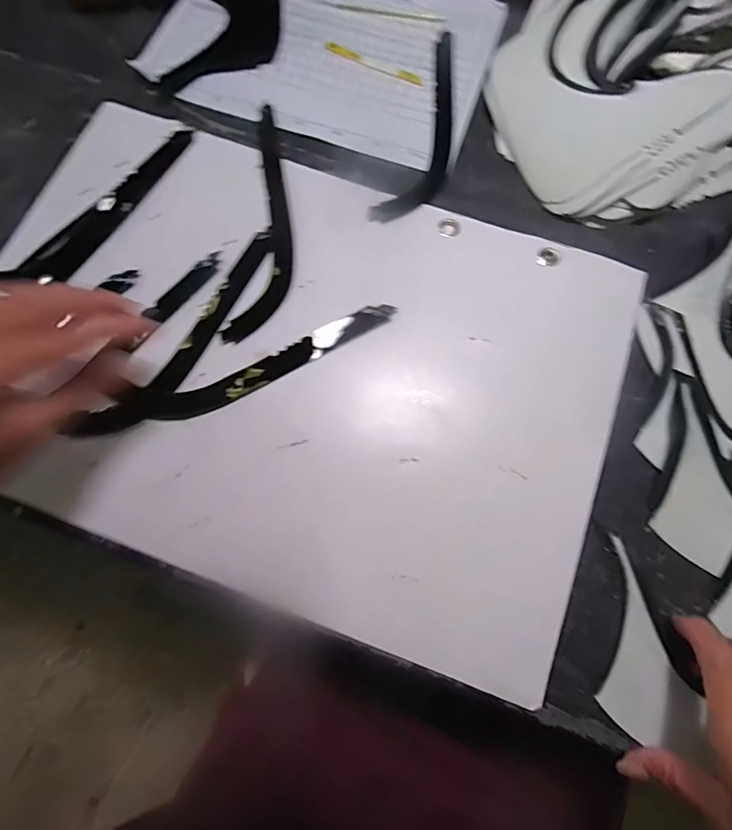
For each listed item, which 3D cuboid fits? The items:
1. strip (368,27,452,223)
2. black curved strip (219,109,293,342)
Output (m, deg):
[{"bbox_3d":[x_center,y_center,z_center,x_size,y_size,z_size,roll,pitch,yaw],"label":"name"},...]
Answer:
[{"bbox_3d":[0.058,-0.248,0.384,0.045,0.004,0.218,18,75,5],"label":"strip"},{"bbox_3d":[-0.077,-0.154,0.356,0.043,0.007,0.211,3,74,0],"label":"black curved strip"}]

